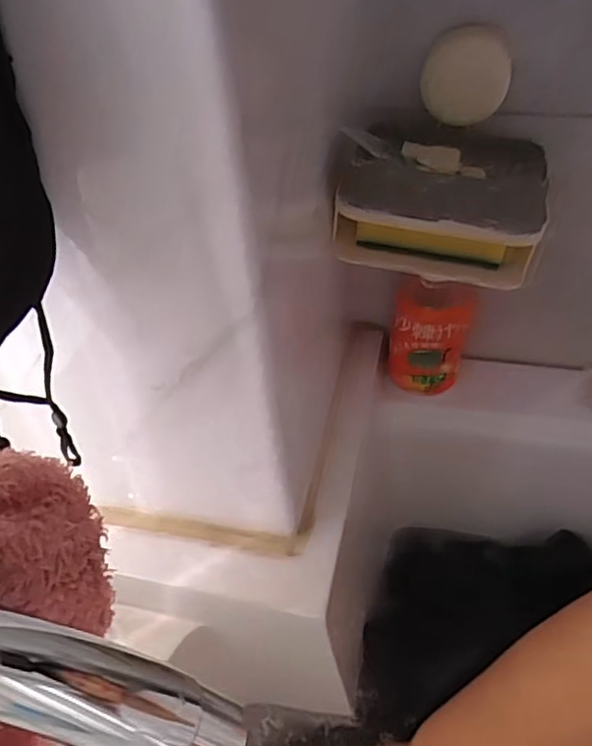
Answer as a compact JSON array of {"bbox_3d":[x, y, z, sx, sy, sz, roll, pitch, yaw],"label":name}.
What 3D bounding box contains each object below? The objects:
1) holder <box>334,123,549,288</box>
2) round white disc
[{"bbox_3d":[0.100,-0.116,0.404,0.133,0.079,0.089,11,48,16],"label":"holder"},{"bbox_3d":[0.108,-0.187,0.385,0.060,0.064,0.009,-7,64,-9],"label":"round white disc"}]

